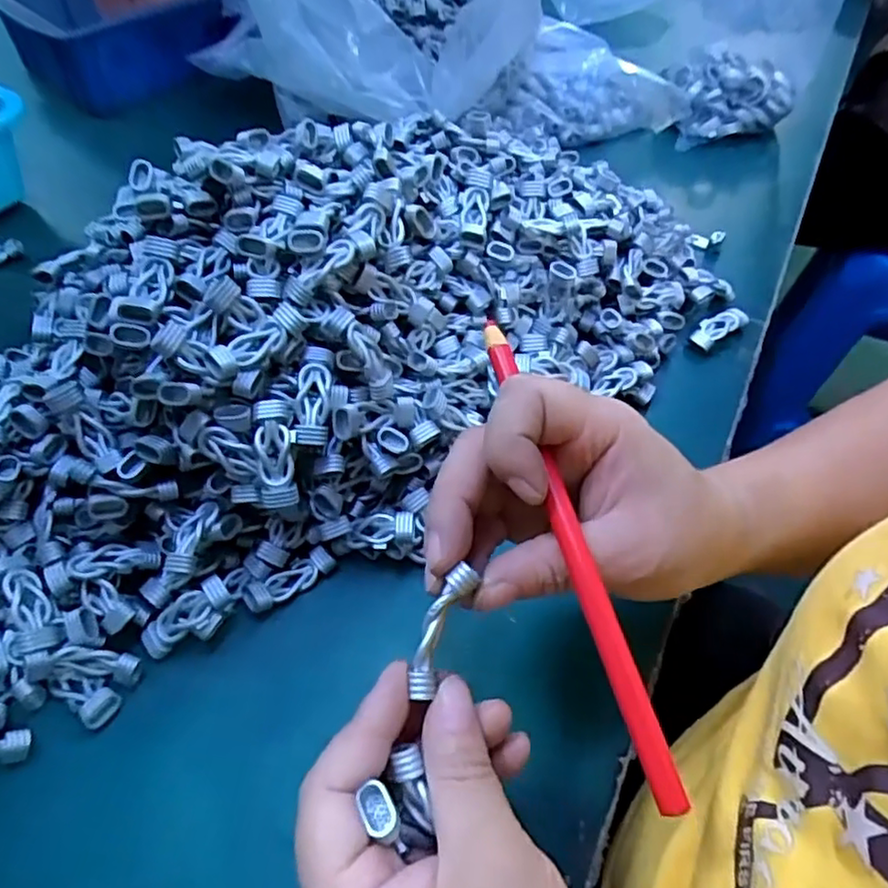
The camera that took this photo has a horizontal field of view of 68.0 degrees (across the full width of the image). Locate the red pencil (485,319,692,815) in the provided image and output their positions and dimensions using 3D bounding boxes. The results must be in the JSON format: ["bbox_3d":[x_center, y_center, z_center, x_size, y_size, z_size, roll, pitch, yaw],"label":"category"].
[{"bbox_3d":[0.041,0.029,0.215,0.011,0.006,0.166,-13,66,-11],"label":"red pencil"}]

